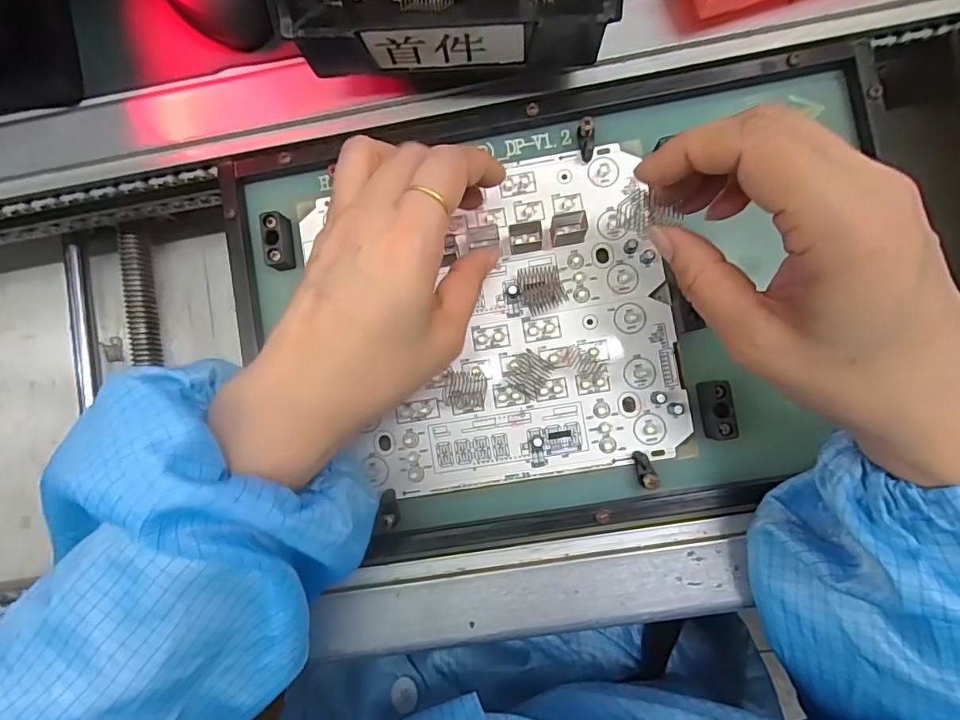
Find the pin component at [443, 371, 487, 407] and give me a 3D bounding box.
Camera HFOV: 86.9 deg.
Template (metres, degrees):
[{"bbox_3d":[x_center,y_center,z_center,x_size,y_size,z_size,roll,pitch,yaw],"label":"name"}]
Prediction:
[{"bbox_3d":[-0.008,0.016,0.280,0.024,0.004,0.019,2,86,4],"label":"pin component"}]

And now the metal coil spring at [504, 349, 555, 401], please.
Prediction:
[{"bbox_3d":[0.027,0.008,0.278,0.019,0.004,0.023,34,89,5],"label":"metal coil spring"}]

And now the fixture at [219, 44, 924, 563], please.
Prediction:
[{"bbox_3d":[0.043,-0.026,0.275,0.345,0.018,0.232,-10,86,3],"label":"fixture"}]

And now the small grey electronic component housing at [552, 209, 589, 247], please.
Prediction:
[{"bbox_3d":[0.050,-0.073,0.281,0.020,0.004,0.018,-8,86,3],"label":"small grey electronic component housing"}]

